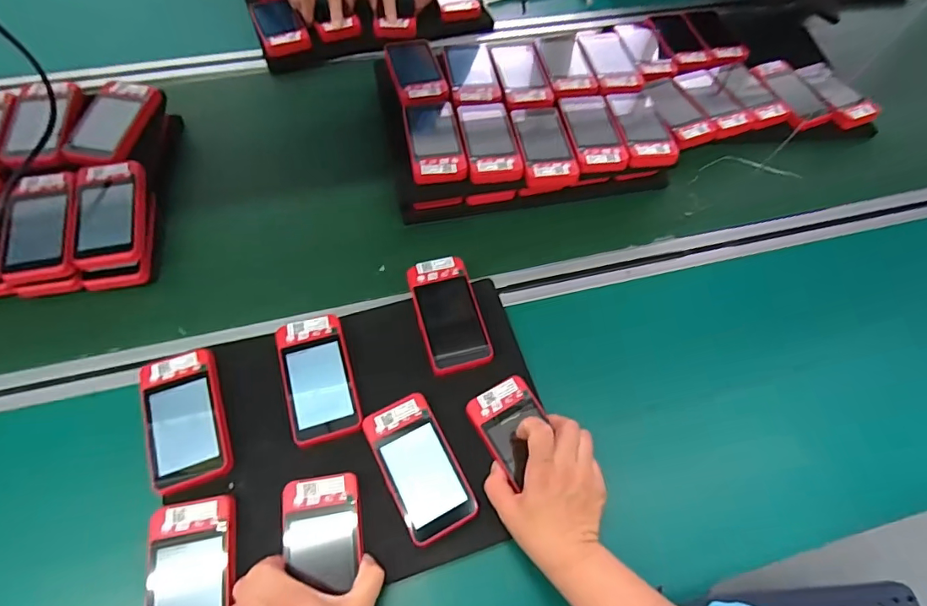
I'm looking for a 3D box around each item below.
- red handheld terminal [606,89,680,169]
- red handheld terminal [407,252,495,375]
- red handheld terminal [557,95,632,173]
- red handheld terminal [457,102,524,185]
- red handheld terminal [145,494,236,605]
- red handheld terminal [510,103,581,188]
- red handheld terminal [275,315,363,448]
[{"bbox_3d":[0.224,-0.215,0.598,0.063,0.029,0.118,-5,63,-6],"label":"red handheld terminal"},{"bbox_3d":[-0.015,0.010,0.490,0.062,0.019,0.120,-14,64,-10],"label":"red handheld terminal"},{"bbox_3d":[0.158,-0.211,0.583,0.067,0.011,0.126,-5,63,-6],"label":"red handheld terminal"},{"bbox_3d":[0.031,-0.194,0.570,0.062,0.016,0.117,-7,64,-8],"label":"red handheld terminal"},{"bbox_3d":[-0.216,0.221,0.377,0.063,0.015,0.120,-7,63,-7],"label":"red handheld terminal"},{"bbox_3d":[0.095,-0.191,0.571,0.062,0.019,0.121,-6,63,-6],"label":"red handheld terminal"},{"bbox_3d":[-0.138,0.069,0.452,0.063,0.012,0.118,-14,65,-10],"label":"red handheld terminal"}]

